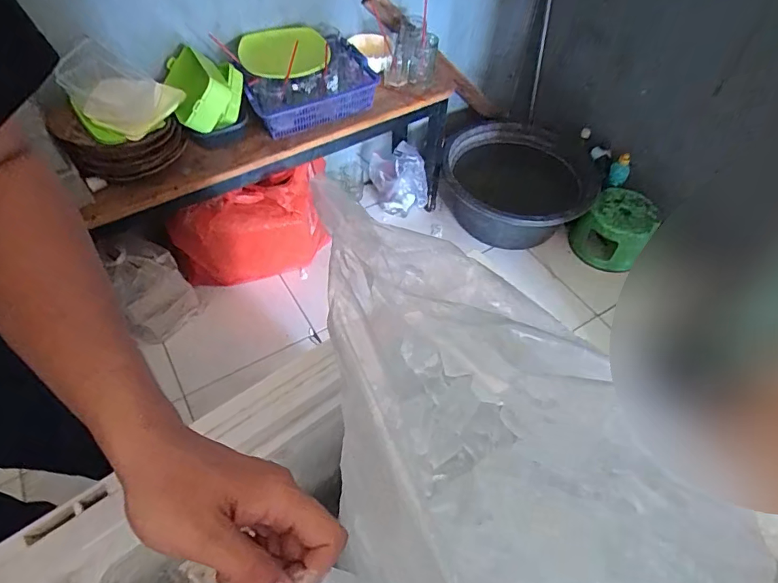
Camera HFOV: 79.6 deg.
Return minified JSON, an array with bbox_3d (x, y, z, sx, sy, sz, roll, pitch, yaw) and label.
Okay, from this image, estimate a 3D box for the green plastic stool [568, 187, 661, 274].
[{"bbox_3d":[0.760,-0.201,1.589,0.219,0.216,0.220,1,52,-1],"label":"green plastic stool"}]

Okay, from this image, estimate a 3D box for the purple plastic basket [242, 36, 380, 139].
[{"bbox_3d":[-0.195,-0.523,1.212,0.321,0.136,0.170,-29,59,-22],"label":"purple plastic basket"}]

